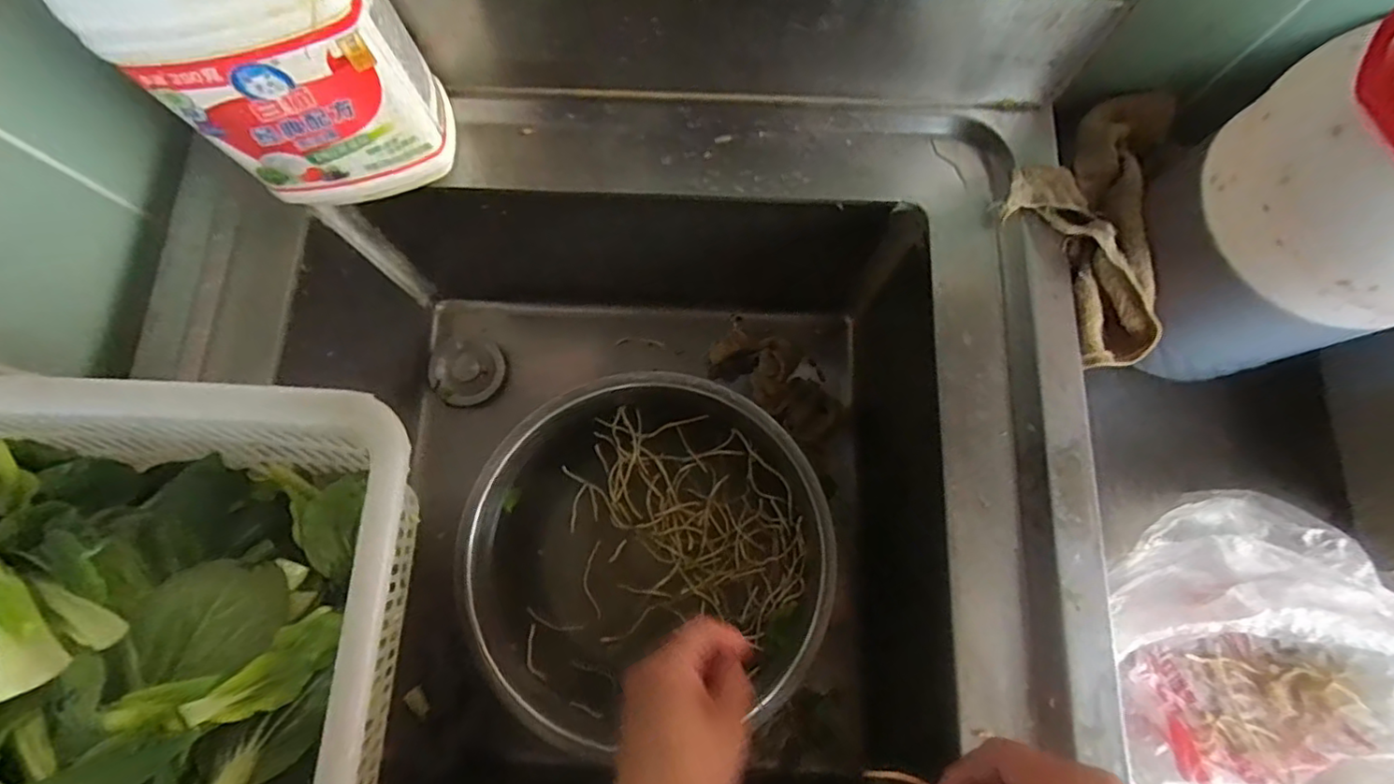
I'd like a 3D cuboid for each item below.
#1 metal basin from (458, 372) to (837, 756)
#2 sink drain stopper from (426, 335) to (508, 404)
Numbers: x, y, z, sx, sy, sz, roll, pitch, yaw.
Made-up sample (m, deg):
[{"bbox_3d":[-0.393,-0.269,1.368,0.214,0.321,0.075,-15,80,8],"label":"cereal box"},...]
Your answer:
[{"bbox_3d":[-0.048,0.139,0.594,0.318,0.120,0.292,0,77,0],"label":"metal basin"},{"bbox_3d":[-0.263,-0.025,0.689,0.079,0.014,0.079,-1,93,-16],"label":"sink drain stopper"}]

